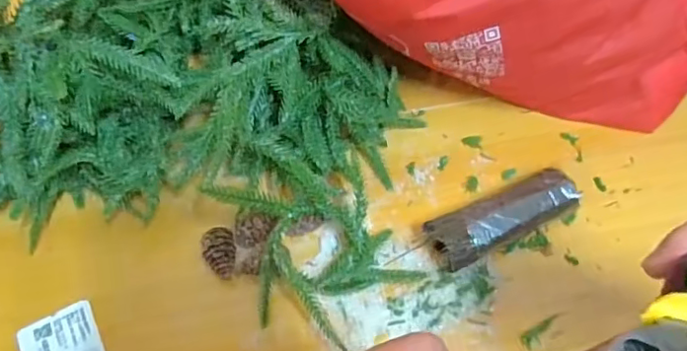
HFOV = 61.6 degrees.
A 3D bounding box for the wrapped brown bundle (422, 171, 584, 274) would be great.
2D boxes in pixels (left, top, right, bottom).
[{"bbox_3d":[0.110,0.031,0.395,0.105,0.031,0.035,-21,62,-9],"label":"wrapped brown bundle"}]

